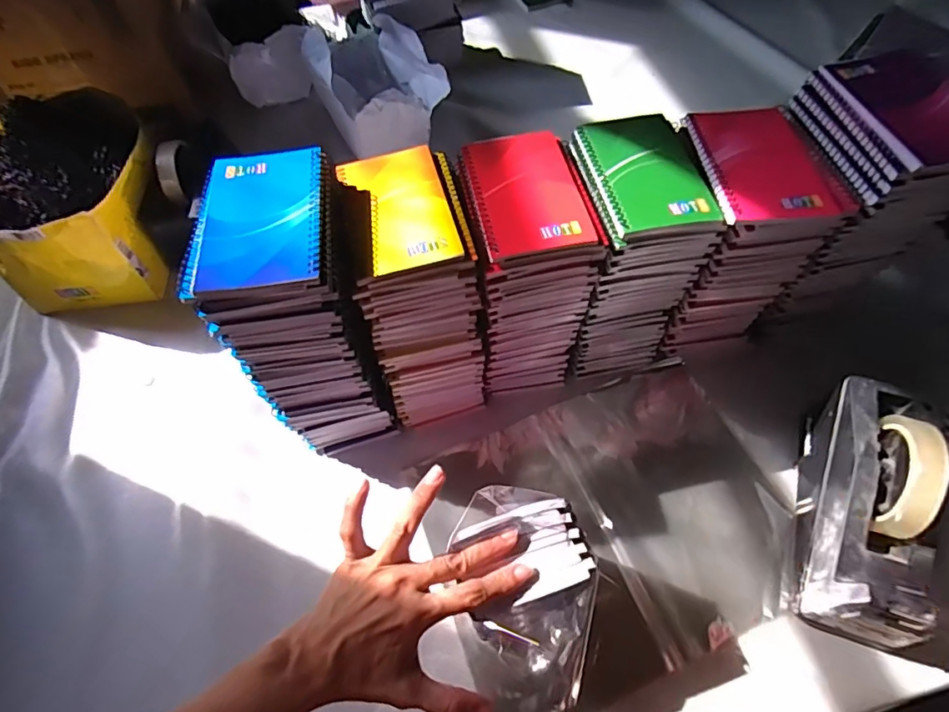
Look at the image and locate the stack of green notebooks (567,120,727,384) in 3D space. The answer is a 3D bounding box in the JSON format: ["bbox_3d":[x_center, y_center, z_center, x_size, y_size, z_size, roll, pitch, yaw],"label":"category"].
[{"bbox_3d":[0.138,-0.095,0.508,0.096,0.217,0.139,-11,60,-3],"label":"stack of green notebooks"}]

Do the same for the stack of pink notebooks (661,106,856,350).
[{"bbox_3d":[0.238,-0.108,0.507,0.104,0.216,0.125,-8,60,-2],"label":"stack of pink notebooks"}]

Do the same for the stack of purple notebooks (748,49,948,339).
[{"bbox_3d":[0.335,-0.136,0.496,0.100,0.244,0.123,-10,60,-3],"label":"stack of purple notebooks"}]

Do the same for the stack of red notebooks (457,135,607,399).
[{"bbox_3d":[0.047,-0.079,0.500,0.094,0.211,0.135,-9,60,-2],"label":"stack of red notebooks"}]

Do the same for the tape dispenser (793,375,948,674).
[{"bbox_3d":[0.339,0.126,0.430,0.081,0.128,0.209,14,62,11],"label":"tape dispenser"}]

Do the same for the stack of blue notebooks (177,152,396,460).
[{"bbox_3d":[-0.145,-0.034,0.469,0.105,0.246,0.148,-11,60,-3],"label":"stack of blue notebooks"}]

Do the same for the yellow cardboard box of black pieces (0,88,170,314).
[{"bbox_3d":[-0.486,-0.177,0.630,0.210,0.162,0.185,-17,61,-7],"label":"yellow cardboard box of black pieces"}]

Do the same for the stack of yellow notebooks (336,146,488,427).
[{"bbox_3d":[-0.053,-0.057,0.488,0.095,0.208,0.157,-15,61,-5],"label":"stack of yellow notebooks"}]

